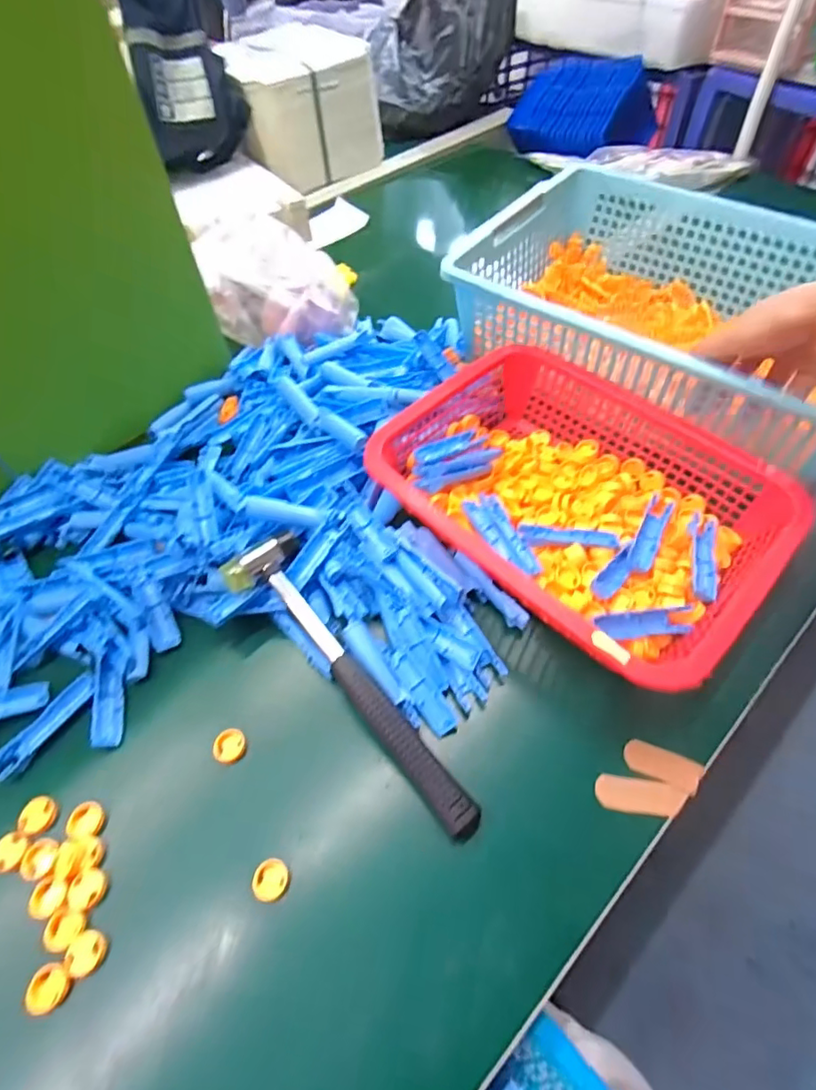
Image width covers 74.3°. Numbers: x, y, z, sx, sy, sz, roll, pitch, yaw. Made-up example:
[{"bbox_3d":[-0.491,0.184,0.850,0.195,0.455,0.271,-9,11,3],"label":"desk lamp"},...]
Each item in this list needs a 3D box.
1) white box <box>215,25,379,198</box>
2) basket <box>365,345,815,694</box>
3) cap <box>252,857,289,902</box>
[{"bbox_3d":[-0.176,-0.740,0.907,0.210,0.144,0.250,-19,56,-8],"label":"white box"},{"bbox_3d":[0.132,-0.038,0.423,0.278,0.068,0.213,38,66,26],"label":"basket"},{"bbox_3d":[-0.082,0.200,0.321,0.019,0.006,0.021,3,56,7],"label":"cap"}]

